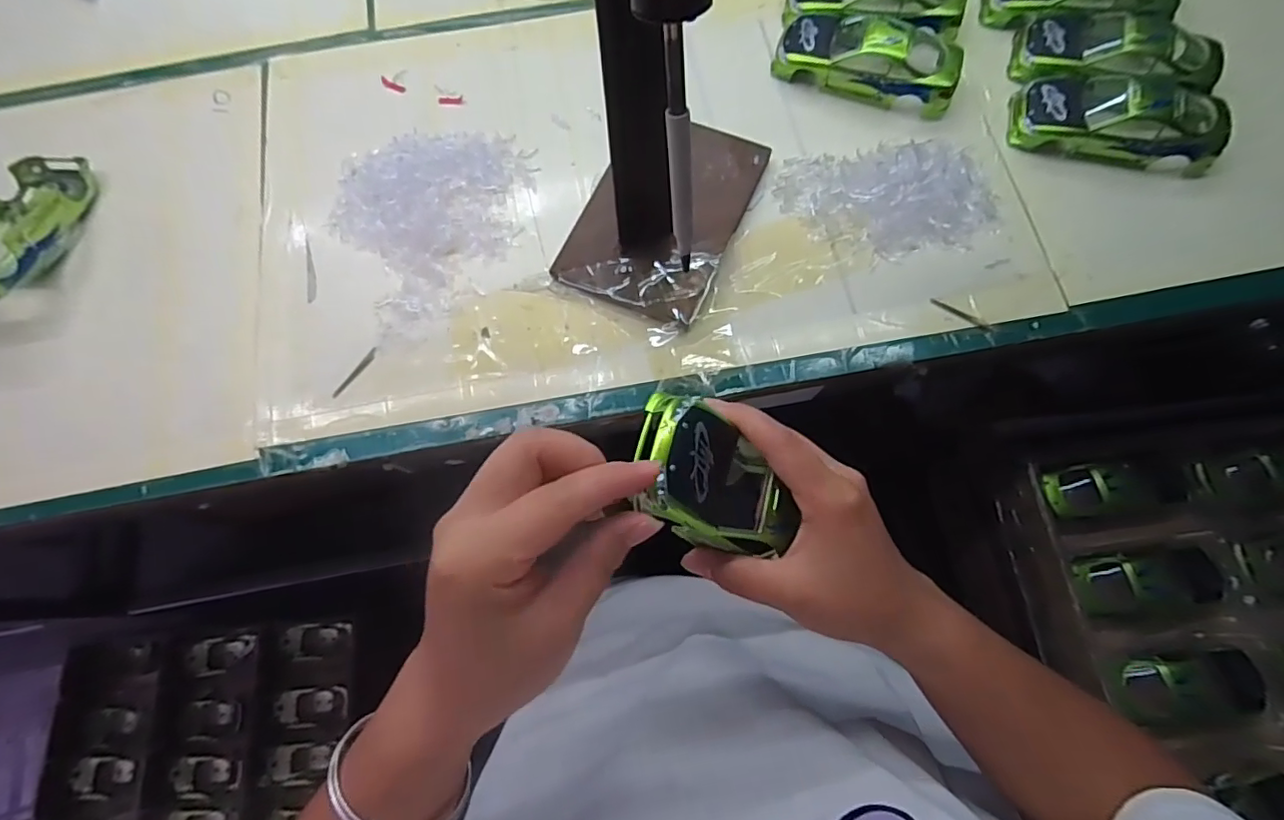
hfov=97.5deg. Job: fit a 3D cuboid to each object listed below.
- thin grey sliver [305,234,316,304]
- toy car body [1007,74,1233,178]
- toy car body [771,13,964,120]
[{"bbox_3d":[-0.229,-0.098,0.388,0.006,0.004,0.051,-9,73,-1],"label":"thin grey sliver"},{"bbox_3d":[0.328,-0.204,0.388,0.126,0.037,0.066,8,74,4],"label":"toy car body"},{"bbox_3d":[0.164,-0.259,0.407,0.125,0.034,0.061,12,74,5],"label":"toy car body"}]

